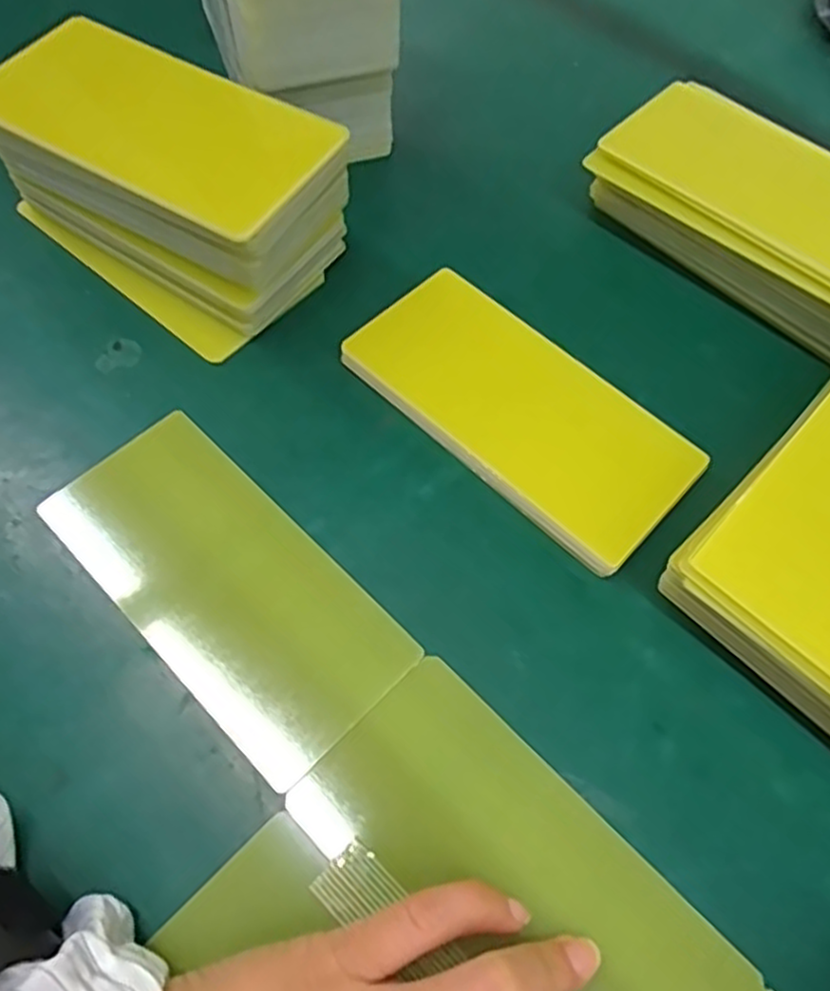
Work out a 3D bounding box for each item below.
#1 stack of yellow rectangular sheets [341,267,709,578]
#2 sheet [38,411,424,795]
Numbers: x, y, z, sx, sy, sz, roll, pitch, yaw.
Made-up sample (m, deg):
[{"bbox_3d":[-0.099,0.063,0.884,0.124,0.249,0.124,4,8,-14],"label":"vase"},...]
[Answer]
[{"bbox_3d":[0.041,-0.035,0.296,0.142,0.012,0.065,41,70,18],"label":"stack of yellow rectangular sheets"},{"bbox_3d":[-0.070,0.031,0.262,0.140,0.004,0.065,42,72,16],"label":"sheet"}]

